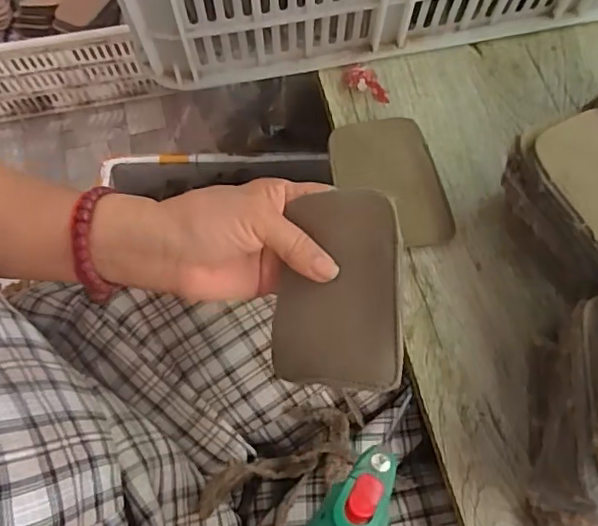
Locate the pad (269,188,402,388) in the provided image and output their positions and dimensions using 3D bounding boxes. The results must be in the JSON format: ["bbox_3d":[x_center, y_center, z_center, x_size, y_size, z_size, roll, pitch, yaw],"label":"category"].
[{"bbox_3d":[0.021,0.015,0.339,0.084,0.007,0.110,-3,80,34],"label":"pad"}]

